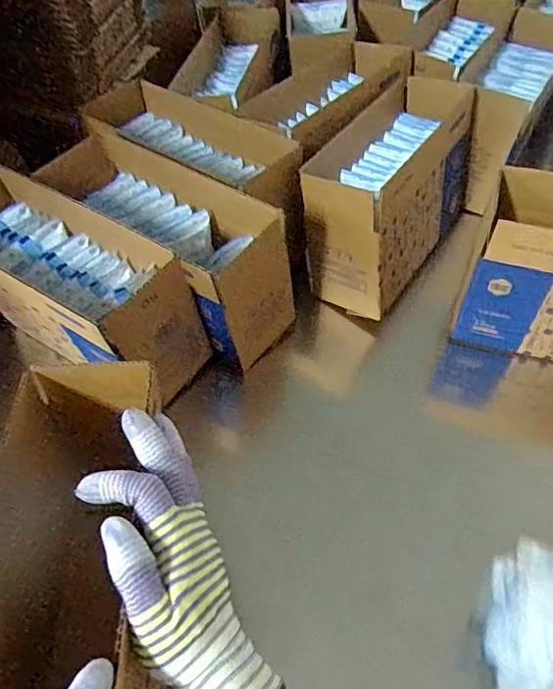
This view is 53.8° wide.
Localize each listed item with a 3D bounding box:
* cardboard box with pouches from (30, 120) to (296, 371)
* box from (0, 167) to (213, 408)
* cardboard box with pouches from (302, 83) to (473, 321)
[{"bbox_3d":[-0.114,-0.099,0.578,0.257,0.148,0.110,29,58,21],"label":"cardboard box with pouches"},{"bbox_3d":[-0.199,-0.052,0.530,0.242,0.138,0.099,27,58,20],"label":"box"},{"bbox_3d":[0.133,-0.178,0.630,0.121,0.156,0.248,29,58,21],"label":"cardboard box with pouches"}]

